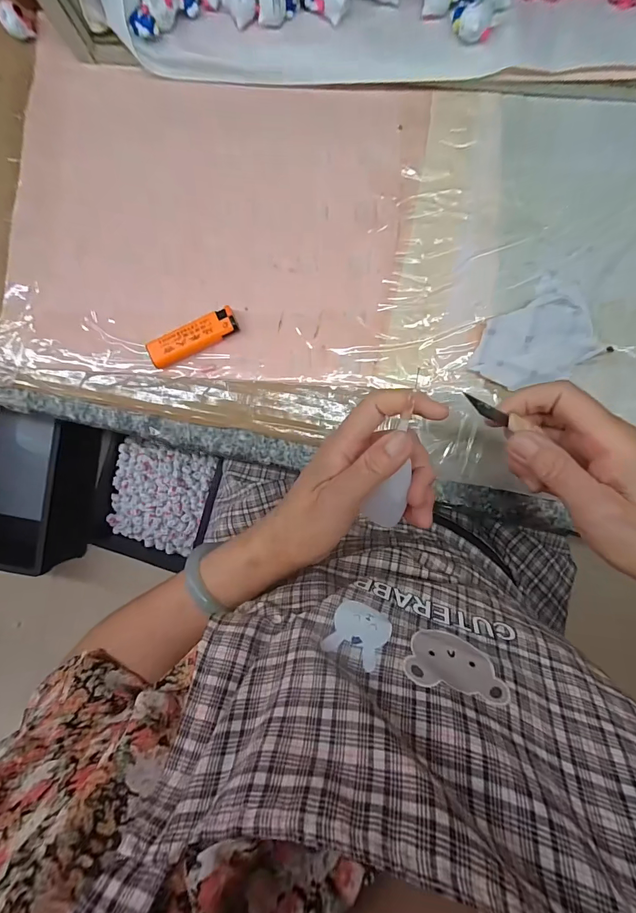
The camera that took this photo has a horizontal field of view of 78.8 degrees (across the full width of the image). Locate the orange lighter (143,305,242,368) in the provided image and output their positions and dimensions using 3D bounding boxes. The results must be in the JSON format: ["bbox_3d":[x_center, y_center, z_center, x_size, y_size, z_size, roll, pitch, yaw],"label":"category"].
[{"bbox_3d":[-0.107,-0.102,0.337,0.079,0.017,0.024,-25,87,5],"label":"orange lighter"}]

